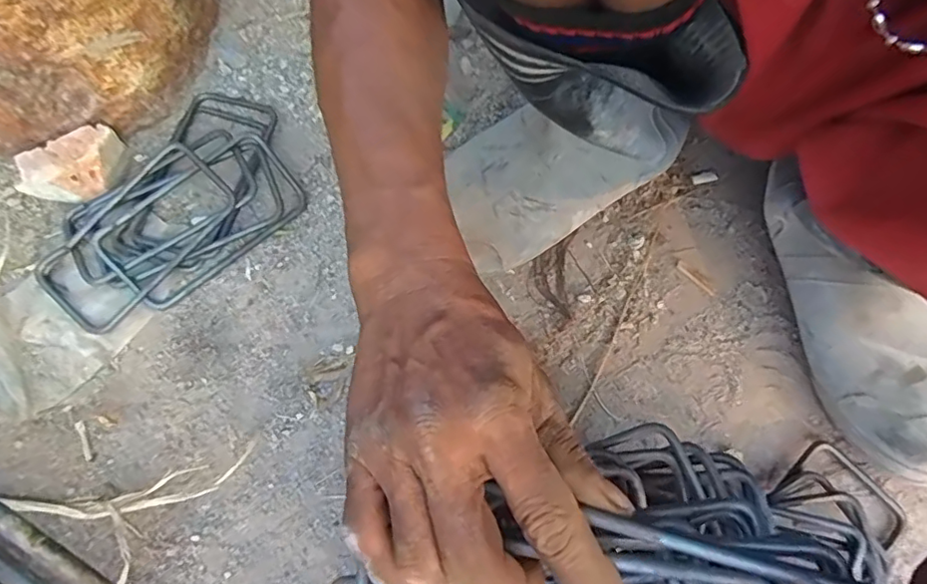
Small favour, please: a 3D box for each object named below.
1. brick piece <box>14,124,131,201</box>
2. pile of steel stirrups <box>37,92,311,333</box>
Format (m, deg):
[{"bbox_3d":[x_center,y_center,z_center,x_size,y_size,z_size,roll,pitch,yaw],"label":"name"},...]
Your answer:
[{"bbox_3d":[-0.298,-0.093,0.437,0.078,0.040,0.036,-35,71,-14],"label":"brick piece"},{"bbox_3d":[-0.223,-0.069,0.437,0.130,0.028,0.215,37,72,14],"label":"pile of steel stirrups"}]

